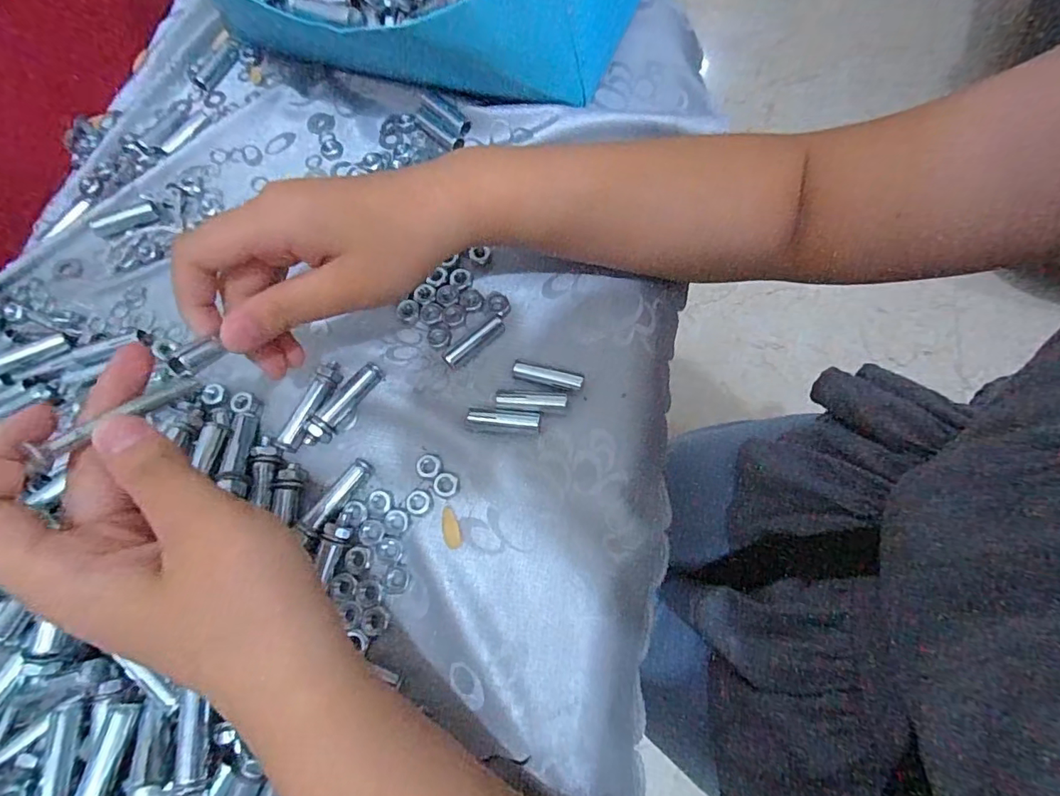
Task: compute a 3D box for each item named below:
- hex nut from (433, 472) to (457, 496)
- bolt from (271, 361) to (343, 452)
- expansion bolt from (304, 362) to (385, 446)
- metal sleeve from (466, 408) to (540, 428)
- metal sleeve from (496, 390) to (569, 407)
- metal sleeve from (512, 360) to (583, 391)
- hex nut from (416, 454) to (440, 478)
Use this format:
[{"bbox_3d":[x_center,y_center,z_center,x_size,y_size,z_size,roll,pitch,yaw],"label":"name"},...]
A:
[{"bbox_3d":[-0.045,0.045,0.265,0.012,0.004,0.012,16,73,7],"label":"hex nut"},{"bbox_3d":[-0.122,0.004,0.280,0.016,0.011,0.053,18,74,8],"label":"bolt"},{"bbox_3d":[-0.104,0.003,0.280,0.014,0.013,0.055,33,76,12],"label":"expansion bolt"},{"bbox_3d":[-0.014,0.012,0.273,0.038,0.011,0.010,2,72,3],"label":"metal sleeve"},{"bbox_3d":[0.001,0.001,0.277,0.038,0.009,0.008,2,72,3],"label":"metal sleeve"},{"bbox_3d":[0.010,-0.012,0.280,0.038,0.011,0.008,13,73,7],"label":"metal sleeve"},{"bbox_3d":[-0.054,0.036,0.269,0.012,0.004,0.012,25,75,10],"label":"hex nut"}]

